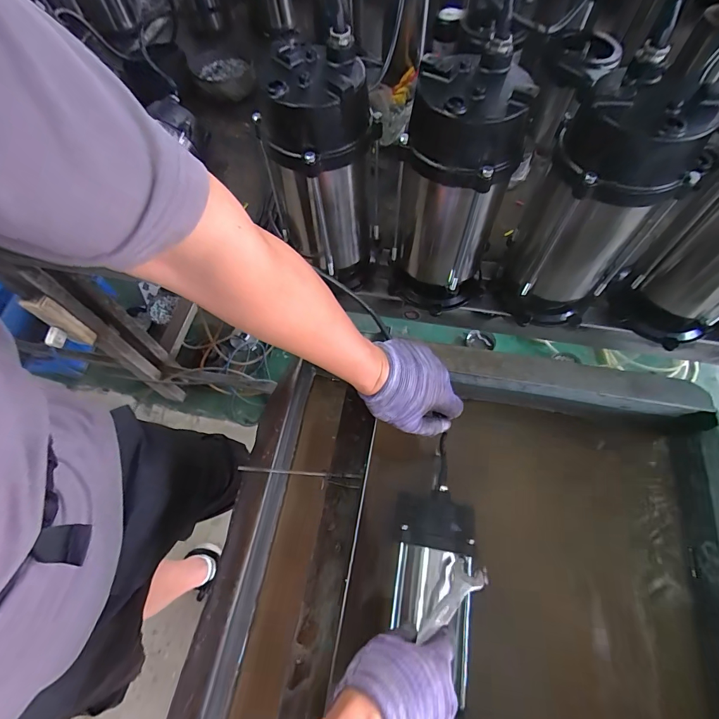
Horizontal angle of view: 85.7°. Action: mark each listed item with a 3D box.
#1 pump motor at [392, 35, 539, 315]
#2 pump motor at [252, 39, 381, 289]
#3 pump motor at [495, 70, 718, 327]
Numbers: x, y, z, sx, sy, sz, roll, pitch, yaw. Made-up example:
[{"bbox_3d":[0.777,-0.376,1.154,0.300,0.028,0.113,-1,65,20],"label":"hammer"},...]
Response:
[{"bbox_3d":[0.107,-0.189,0.482,0.120,0.283,0.115,5,63,5],"label":"pump motor"},{"bbox_3d":[-0.044,-0.217,0.497,0.106,0.272,0.112,-1,63,2],"label":"pump motor"},{"bbox_3d":[0.262,-0.160,0.462,0.124,0.276,0.115,28,68,16],"label":"pump motor"}]

